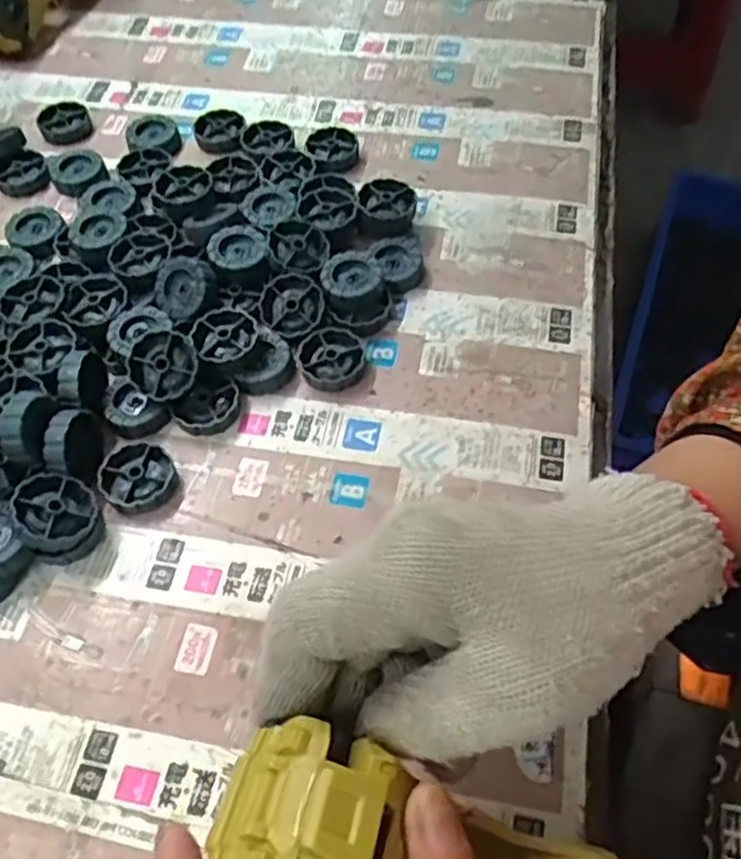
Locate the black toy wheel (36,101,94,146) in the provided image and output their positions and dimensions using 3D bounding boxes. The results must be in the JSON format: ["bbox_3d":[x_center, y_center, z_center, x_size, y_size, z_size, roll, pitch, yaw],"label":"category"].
[{"bbox_3d":[-0.234,-0.234,0.558,0.038,0.011,0.040,-2,60,3],"label":"black toy wheel"}]

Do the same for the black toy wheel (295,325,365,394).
[{"bbox_3d":[-0.023,-0.041,0.433,0.039,0.011,0.039,-2,60,3],"label":"black toy wheel"}]

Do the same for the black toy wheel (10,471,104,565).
[{"bbox_3d":[-0.159,0.046,0.366,0.040,0.025,0.041,-5,61,-39],"label":"black toy wheel"}]

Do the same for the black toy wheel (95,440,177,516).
[{"bbox_3d":[-0.127,0.024,0.394,0.044,0.011,0.039,28,66,18],"label":"black toy wheel"}]

